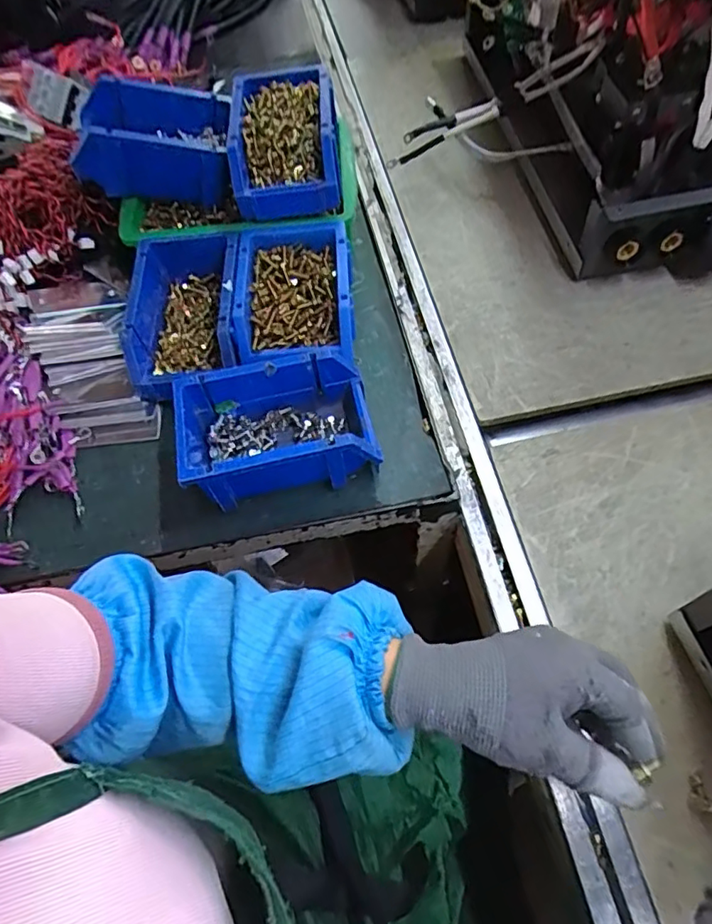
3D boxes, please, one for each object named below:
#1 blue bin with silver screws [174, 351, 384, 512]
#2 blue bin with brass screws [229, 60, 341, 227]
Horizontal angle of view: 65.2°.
[{"bbox_3d":[-0.068,-0.026,0.490,0.159,0.078,0.102,-11,61,-2],"label":"blue bin with silver screws"},{"bbox_3d":[-0.075,-0.333,0.581,0.107,0.063,0.160,-5,61,2],"label":"blue bin with brass screws"}]

